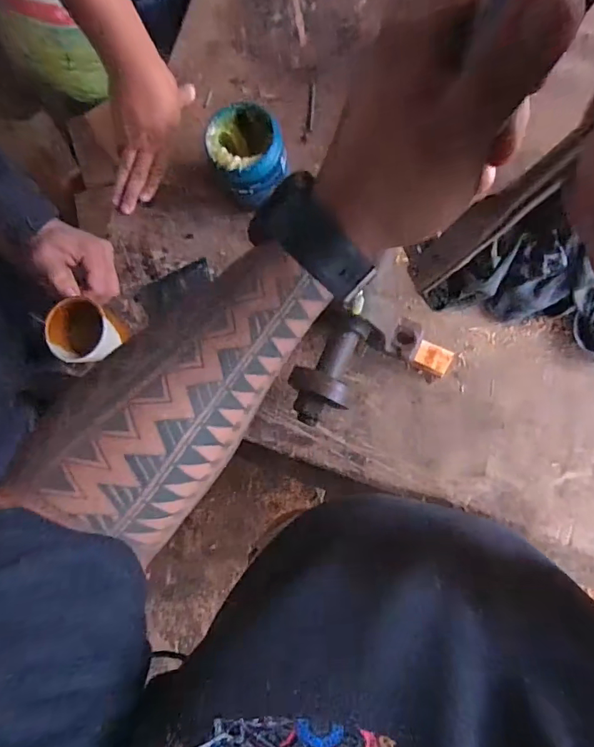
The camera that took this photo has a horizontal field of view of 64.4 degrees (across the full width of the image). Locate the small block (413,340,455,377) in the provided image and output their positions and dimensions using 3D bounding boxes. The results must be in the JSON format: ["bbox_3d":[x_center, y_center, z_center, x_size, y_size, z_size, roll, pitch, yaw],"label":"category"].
[{"bbox_3d":[0.161,-0.017,0.562,0.041,0.024,0.034,23,88,9],"label":"small block"}]

